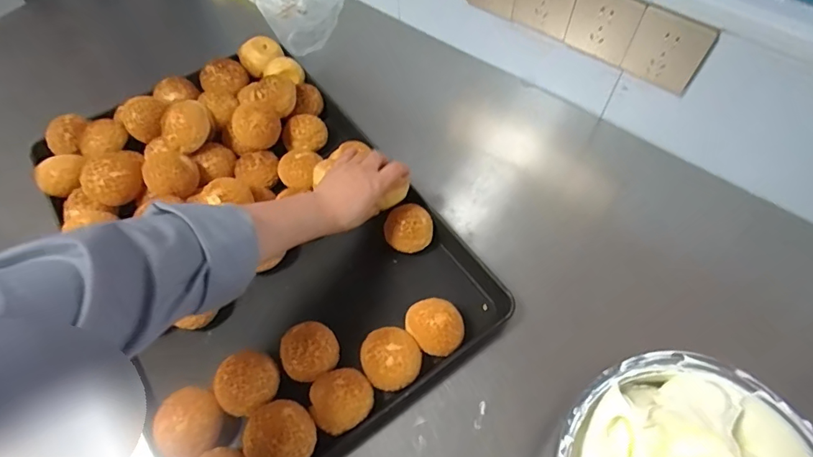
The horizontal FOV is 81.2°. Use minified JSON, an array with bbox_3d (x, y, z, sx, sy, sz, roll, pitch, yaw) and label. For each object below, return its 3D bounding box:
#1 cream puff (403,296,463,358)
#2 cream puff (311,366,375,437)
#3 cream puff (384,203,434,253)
[{"bbox_3d":[0.033,0.113,0.545,0.059,0.048,0.068,-35,64,-18],"label":"cream puff"},{"bbox_3d":[-0.069,0.180,0.501,0.066,0.040,0.063,-1,59,1],"label":"cream puff"},{"bbox_3d":[0.003,0.003,0.617,0.063,0.048,0.057,0,59,1],"label":"cream puff"}]

